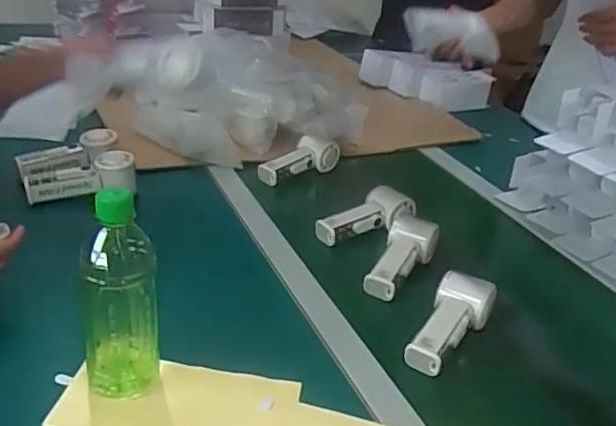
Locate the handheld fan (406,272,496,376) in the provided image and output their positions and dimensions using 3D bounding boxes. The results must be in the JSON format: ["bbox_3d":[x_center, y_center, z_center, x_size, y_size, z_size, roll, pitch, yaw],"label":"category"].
[{"bbox_3d":[0.161,0.128,0.716,0.065,0.046,0.147,24,44,27],"label":"handheld fan"}]

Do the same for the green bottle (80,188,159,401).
[{"bbox_3d":[-0.169,0.075,0.565,0.067,0.210,0.059,-4,30,-21],"label":"green bottle"}]

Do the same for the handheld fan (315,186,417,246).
[{"bbox_3d":[0.081,0.007,0.910,0.156,0.041,0.066,-22,38,-22],"label":"handheld fan"}]

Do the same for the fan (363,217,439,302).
[{"bbox_3d":[0.120,0.060,0.822,0.065,0.048,0.138,20,43,21],"label":"fan"}]

